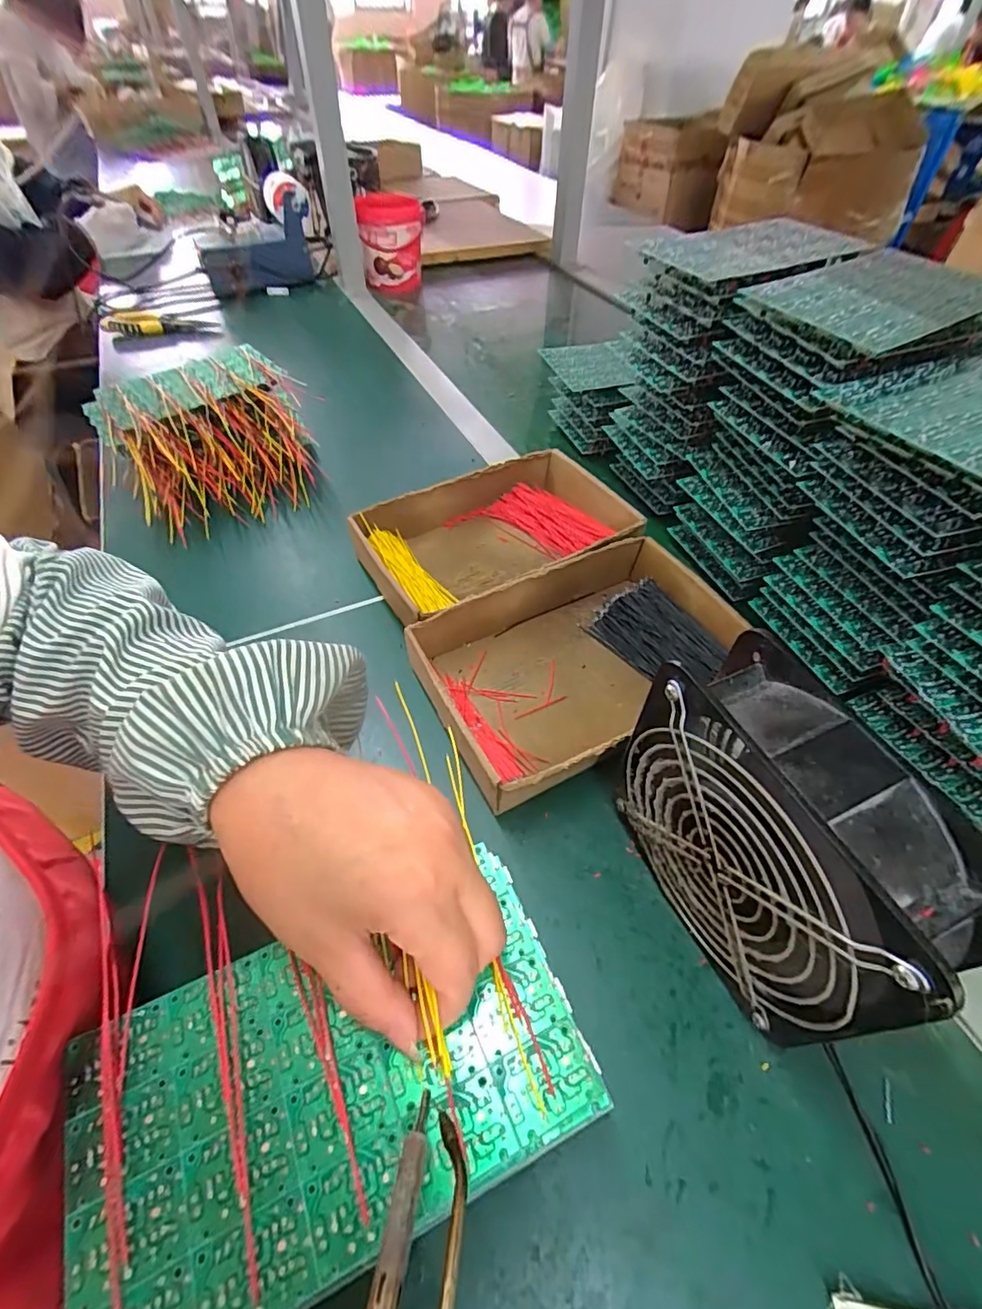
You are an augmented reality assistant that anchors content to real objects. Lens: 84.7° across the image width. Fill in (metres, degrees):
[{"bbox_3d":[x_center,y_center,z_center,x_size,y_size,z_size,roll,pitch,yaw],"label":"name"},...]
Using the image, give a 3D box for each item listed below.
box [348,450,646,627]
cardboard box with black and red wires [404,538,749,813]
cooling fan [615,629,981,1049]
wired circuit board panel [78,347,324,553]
[{"bbox_3d":[0.004,-0.108,0.490,0.232,0.043,0.154,-25,56,-22],"label":"box"},{"bbox_3d":[0.069,0.002,0.403,0.232,0.045,0.150,-24,55,-21],"label":"cardboard box with black and red wires"},{"bbox_3d":[0.129,0.093,0.263,0.055,0.152,0.145,-17,53,-17],"label":"cooling fan"},{"bbox_3d":[-0.293,-0.228,0.563,0.185,0.076,0.220,-29,57,-24],"label":"wired circuit board panel"}]

